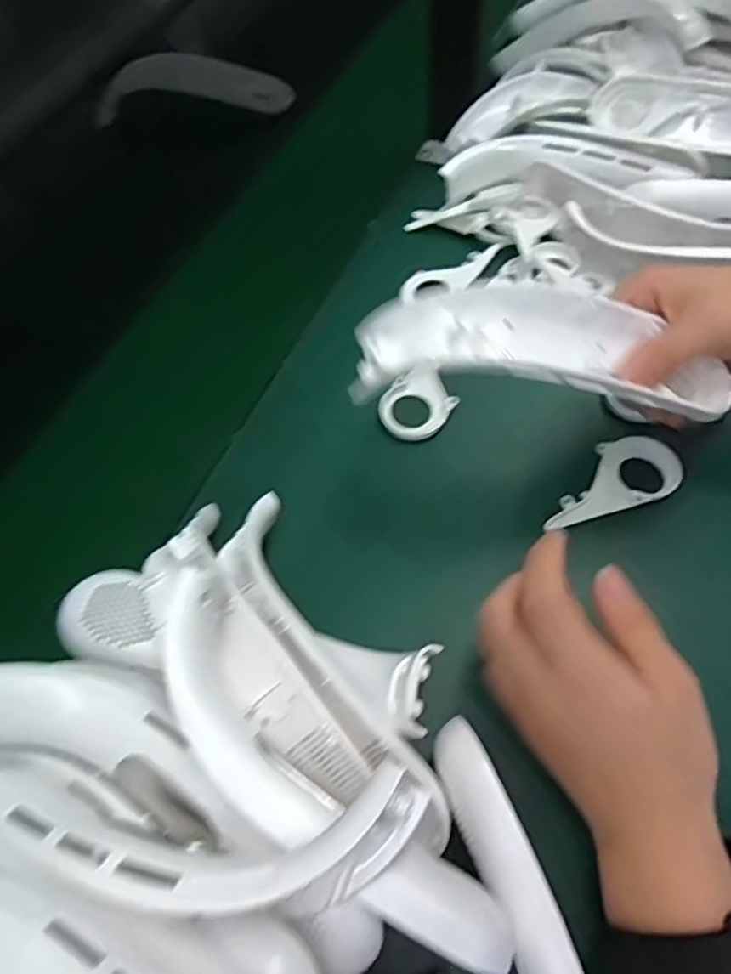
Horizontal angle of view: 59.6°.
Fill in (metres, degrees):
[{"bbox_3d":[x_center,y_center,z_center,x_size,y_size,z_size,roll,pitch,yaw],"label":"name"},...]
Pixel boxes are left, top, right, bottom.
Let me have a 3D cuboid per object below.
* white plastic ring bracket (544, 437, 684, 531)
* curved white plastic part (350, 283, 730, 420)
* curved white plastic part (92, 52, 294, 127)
[{"bbox_3d":[0.153,0.000,0.396,0.095,0.008,0.048,-33,63,-15],"label":"white plastic ring bracket"},{"bbox_3d":[0.100,-0.069,0.336,0.204,0.046,0.051,6,60,-2],"label":"curved white plastic part"},{"bbox_3d":[-0.176,-0.413,0.656,0.200,0.037,0.056,1,60,5],"label":"curved white plastic part"}]

